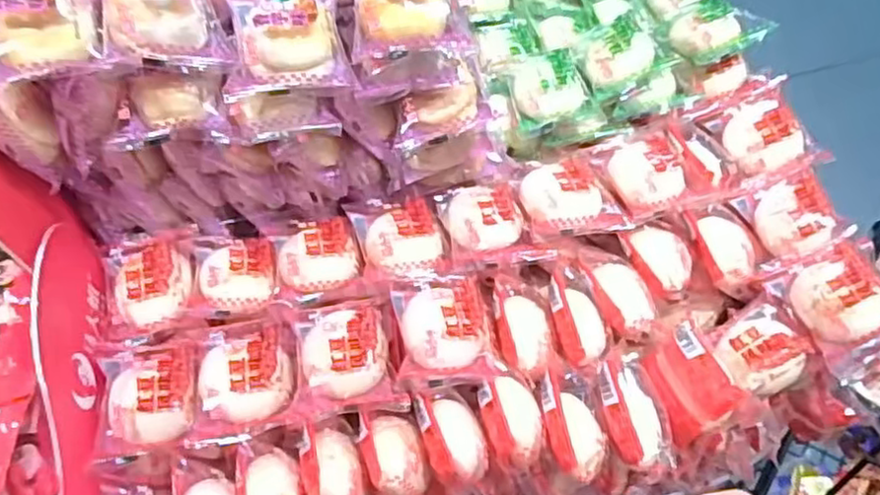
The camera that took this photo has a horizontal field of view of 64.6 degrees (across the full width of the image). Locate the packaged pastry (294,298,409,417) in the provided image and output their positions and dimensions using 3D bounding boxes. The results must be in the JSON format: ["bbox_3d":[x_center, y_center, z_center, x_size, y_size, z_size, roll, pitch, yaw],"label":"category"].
[{"bbox_3d":[-0.062,0.070,0.464,0.068,0.034,0.074,-8,57,-2],"label":"packaged pastry"}]

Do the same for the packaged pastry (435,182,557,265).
[{"bbox_3d":[0.038,-0.021,0.516,0.069,0.027,0.079,-12,57,-4],"label":"packaged pastry"}]

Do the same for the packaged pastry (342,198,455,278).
[{"bbox_3d":[-0.030,-0.011,0.511,0.062,0.029,0.078,-15,58,-6],"label":"packaged pastry"}]

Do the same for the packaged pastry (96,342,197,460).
[{"bbox_3d":[-0.191,0.096,0.457,0.060,0.029,0.071,-9,57,-2],"label":"packaged pastry"}]

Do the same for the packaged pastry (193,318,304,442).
[{"bbox_3d":[-0.128,0.082,0.464,0.070,0.026,0.075,-8,57,-1],"label":"packaged pastry"}]

